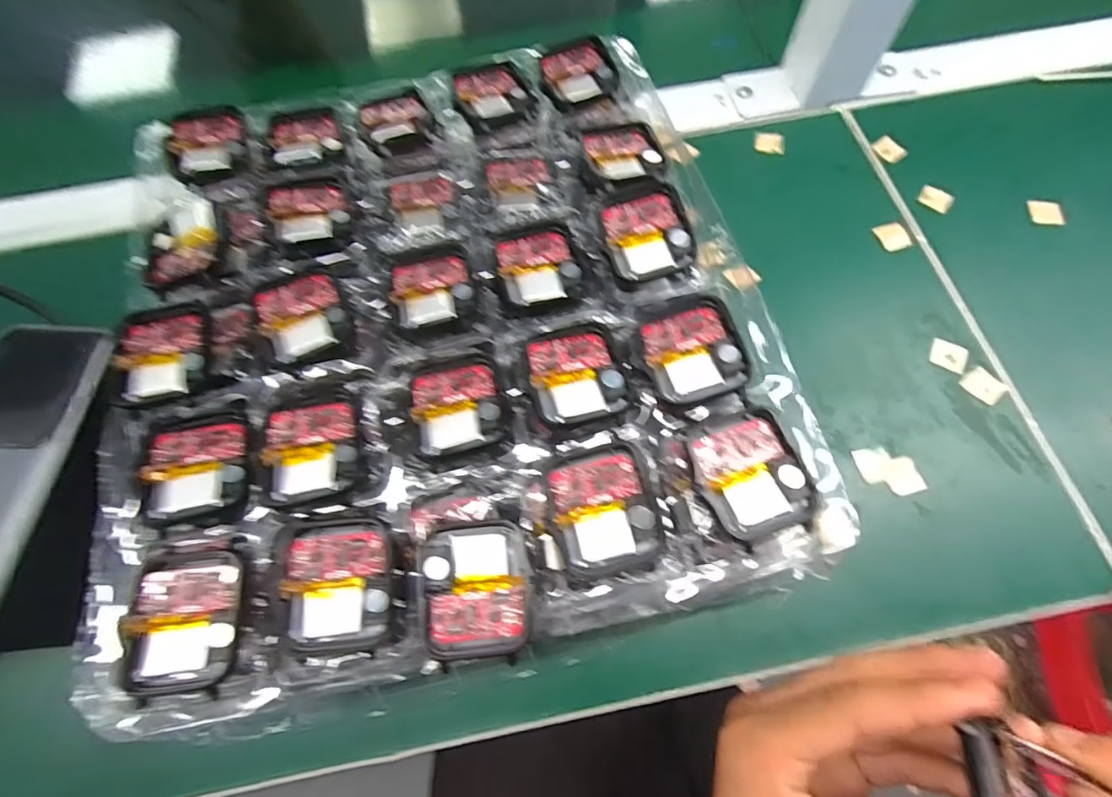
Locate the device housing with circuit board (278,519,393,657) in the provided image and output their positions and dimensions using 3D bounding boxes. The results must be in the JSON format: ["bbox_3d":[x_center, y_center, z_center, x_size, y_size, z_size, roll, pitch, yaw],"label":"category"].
[{"bbox_3d":[-0.075,0.063,0.170,0.035,0.006,0.043,-7,67,0],"label":"device housing with circuit board"}]

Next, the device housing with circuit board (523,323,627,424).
[{"bbox_3d":[0.007,-0.010,0.194,0.034,0.009,0.040,-14,67,-3],"label":"device housing with circuit board"}]

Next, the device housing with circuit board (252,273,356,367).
[{"bbox_3d":[-0.104,-0.034,0.206,0.034,0.006,0.043,-22,68,-7],"label":"device housing with circuit board"}]

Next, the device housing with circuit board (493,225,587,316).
[{"bbox_3d":[-0.008,-0.058,0.217,0.035,0.004,0.043,-13,67,-3],"label":"device housing with circuit board"}]

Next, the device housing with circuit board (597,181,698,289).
[{"bbox_3d":[0.039,-0.073,0.216,0.036,0.011,0.043,-13,67,-3],"label":"device housing with circuit board"}]

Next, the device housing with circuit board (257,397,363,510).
[{"bbox_3d":[-0.092,0.019,0.187,0.037,0.006,0.039,-11,67,-2],"label":"device housing with circuit board"}]

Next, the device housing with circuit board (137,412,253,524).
[{"bbox_3d":[-0.134,0.026,0.188,0.035,0.008,0.043,-13,67,-3],"label":"device housing with circuit board"}]

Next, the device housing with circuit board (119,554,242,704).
[{"bbox_3d":[-0.124,0.074,0.166,0.035,0.006,0.044,-8,67,-1],"label":"device housing with circuit board"}]

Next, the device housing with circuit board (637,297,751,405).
[{"bbox_3d":[0.053,-0.020,0.192,0.035,0.009,0.041,-10,67,-1],"label":"device housing with circuit board"}]

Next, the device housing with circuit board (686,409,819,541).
[{"bbox_3d":[0.068,0.027,0.175,0.036,0.006,0.041,-22,69,-9],"label":"device housing with circuit board"}]

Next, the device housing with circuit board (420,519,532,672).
[{"bbox_3d":[-0.027,0.065,0.170,0.035,0.010,0.043,-4,67,-2],"label":"device housing with circuit board"}]

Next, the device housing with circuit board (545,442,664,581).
[{"bbox_3d":[0.017,0.039,0.176,0.035,0.009,0.042,-13,68,-5],"label":"device housing with circuit board"}]

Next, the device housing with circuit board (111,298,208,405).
[{"bbox_3d":[-0.160,-0.018,0.200,0.038,0.008,0.038,-12,67,-2],"label":"device housing with circuit board"}]

